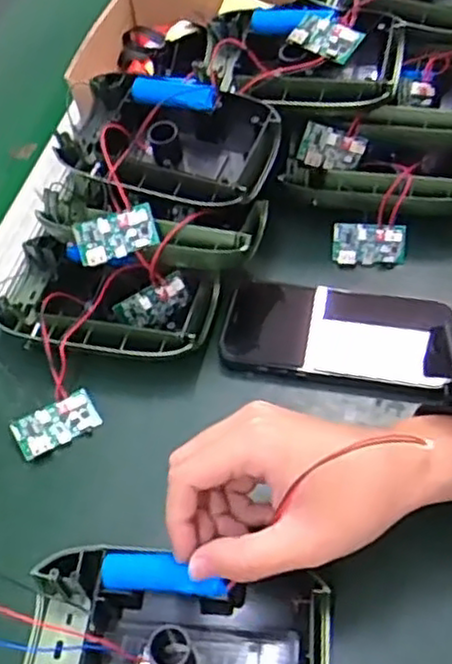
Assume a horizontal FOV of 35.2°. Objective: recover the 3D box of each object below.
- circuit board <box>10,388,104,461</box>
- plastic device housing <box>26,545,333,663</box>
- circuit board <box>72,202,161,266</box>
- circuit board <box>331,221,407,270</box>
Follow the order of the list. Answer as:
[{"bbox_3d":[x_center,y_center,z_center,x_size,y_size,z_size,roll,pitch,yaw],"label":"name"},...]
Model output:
[{"bbox_3d":[-0.116,0.063,0.489,0.057,0.005,0.030,-25,73,-17],"label":"circuit board"},{"bbox_3d":[-0.026,0.164,0.370,0.158,0.038,0.085,9,52,10],"label":"plastic device housing"},{"bbox_3d":[-0.076,-0.068,0.491,0.056,0.006,0.031,-15,87,4],"label":"circuit board"},{"bbox_3d":[0.112,-0.068,0.560,0.056,0.033,0.012,6,18,13],"label":"circuit board"}]

